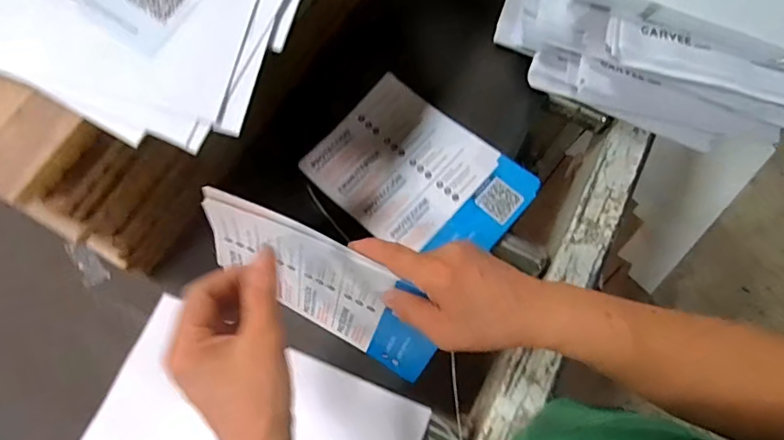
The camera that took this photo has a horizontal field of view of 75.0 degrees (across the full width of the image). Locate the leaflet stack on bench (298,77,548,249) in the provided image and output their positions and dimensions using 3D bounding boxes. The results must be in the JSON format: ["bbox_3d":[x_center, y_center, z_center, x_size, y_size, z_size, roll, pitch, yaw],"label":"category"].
[{"bbox_3d":[0.028,-0.046,0.540,0.207,0.013,0.151,40,76,11],"label":"leaflet stack on bench"}]

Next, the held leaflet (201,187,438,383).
[{"bbox_3d":[-0.057,0.059,0.430,0.210,0.153,0.011,26,56,3],"label":"held leaflet"}]

